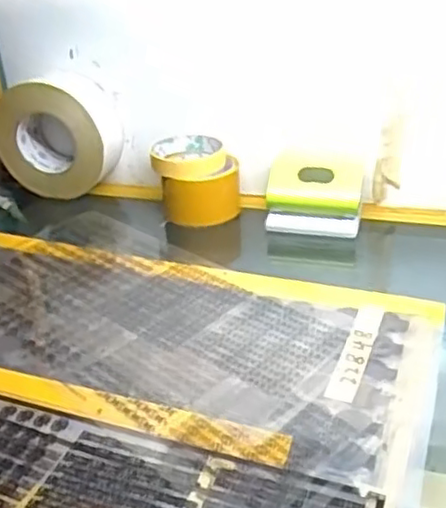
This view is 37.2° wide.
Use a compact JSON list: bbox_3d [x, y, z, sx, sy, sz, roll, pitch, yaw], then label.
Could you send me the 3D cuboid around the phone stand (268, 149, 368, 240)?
[{"bbox_3d":[0.099,-0.064,0.708,0.098,0.076,0.043,2,30,9],"label":"phone stand"}]

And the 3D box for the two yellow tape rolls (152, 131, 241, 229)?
[{"bbox_3d":[-0.031,-0.083,0.749,0.090,0.076,0.081,-9,30,-10],"label":"two yellow tape rolls"}]

